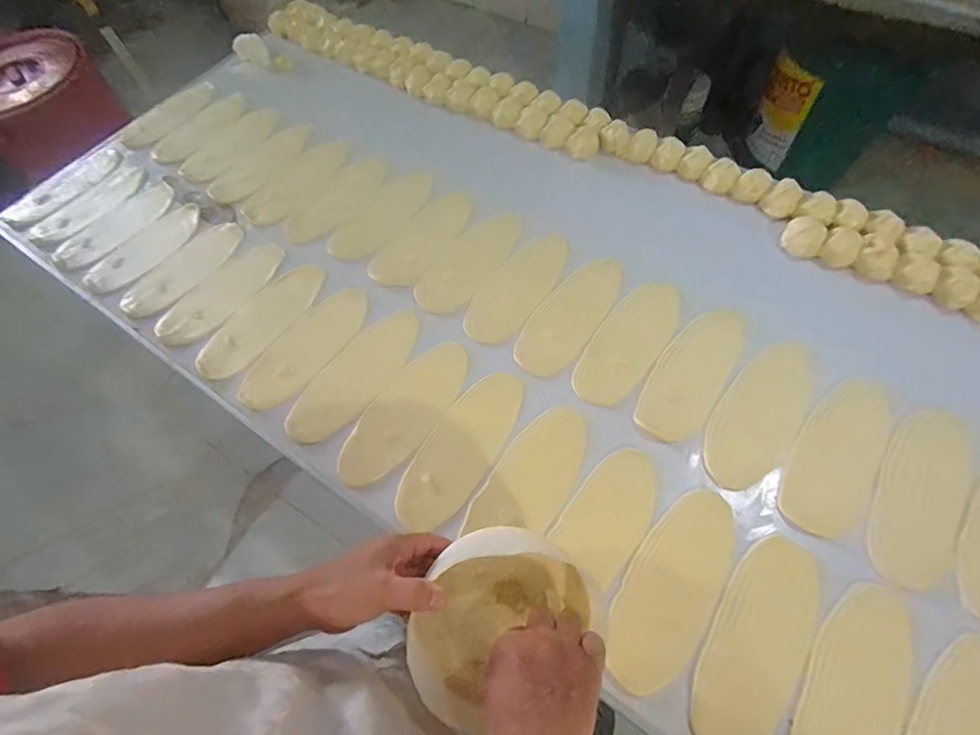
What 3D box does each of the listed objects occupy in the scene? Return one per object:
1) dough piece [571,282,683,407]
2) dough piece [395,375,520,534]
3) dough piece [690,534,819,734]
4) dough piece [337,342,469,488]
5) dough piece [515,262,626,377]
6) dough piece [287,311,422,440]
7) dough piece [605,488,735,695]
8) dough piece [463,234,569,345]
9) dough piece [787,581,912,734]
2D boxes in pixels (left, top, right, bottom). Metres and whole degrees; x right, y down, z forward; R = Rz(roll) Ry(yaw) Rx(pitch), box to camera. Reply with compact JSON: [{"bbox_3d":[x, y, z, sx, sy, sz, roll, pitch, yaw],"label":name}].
[{"bbox_3d":[0.193,-0.038,0.688,0.086,0.004,0.215,33,69,19],"label":"dough piece"},{"bbox_3d":[-0.033,0.101,0.631,0.087,0.004,0.228,29,68,18],"label":"dough piece"},{"bbox_3d":[0.273,0.282,0.507,0.082,0.016,0.219,29,68,18],"label":"dough piece"},{"bbox_3d":[-0.111,0.058,0.658,0.089,0.004,0.226,33,69,19],"label":"dough piece"},{"bbox_3d":[0.120,-0.081,0.716,0.087,0.004,0.225,31,68,18],"label":"dough piece"},{"bbox_3d":[-0.183,0.009,0.689,0.090,0.009,0.230,33,69,19],"label":"dough piece"},{"bbox_3d":[0.203,0.239,0.548,0.091,0.016,0.225,28,68,18],"label":"dough piece"},{"bbox_3d":[0.044,-0.125,0.748,0.088,0.006,0.224,30,68,18],"label":"dough piece"},{"bbox_3d":[0.348,0.319,0.475,0.077,0.015,0.229,29,68,18],"label":"dough piece"}]

